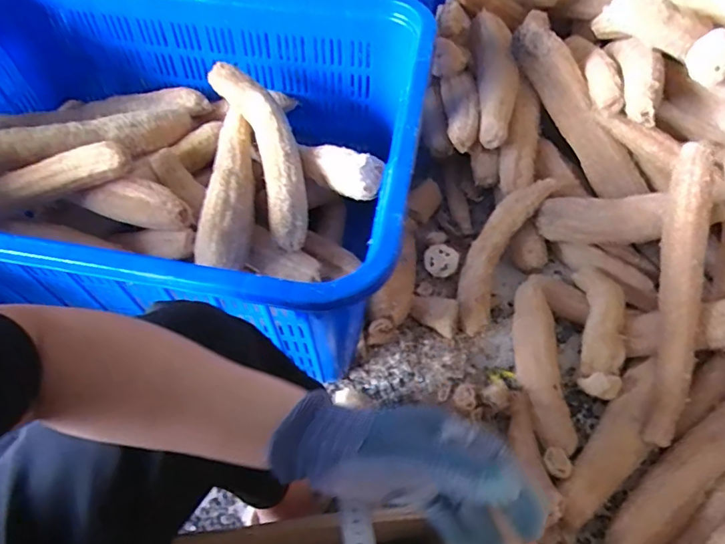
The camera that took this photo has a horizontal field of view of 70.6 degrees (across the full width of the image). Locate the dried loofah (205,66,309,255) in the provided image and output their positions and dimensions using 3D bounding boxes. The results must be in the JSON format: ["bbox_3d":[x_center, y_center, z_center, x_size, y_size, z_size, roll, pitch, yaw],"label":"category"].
[{"bbox_3d":[-0.152,-0.193,0.830,0.093,0.050,0.324,-19,80,-13],"label":"dried loofah"}]

